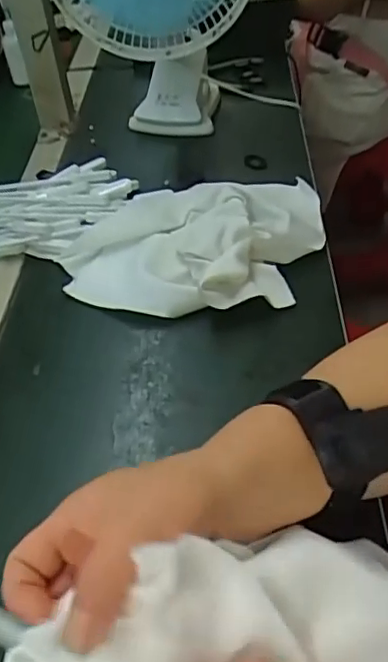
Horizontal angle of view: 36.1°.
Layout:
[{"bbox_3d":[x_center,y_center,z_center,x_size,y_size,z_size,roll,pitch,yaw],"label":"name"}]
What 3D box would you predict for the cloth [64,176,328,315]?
[{"bbox_3d":[0.000,-0.090,0.567,0.245,0.043,0.201,-1,44,6],"label":"cloth"}]

